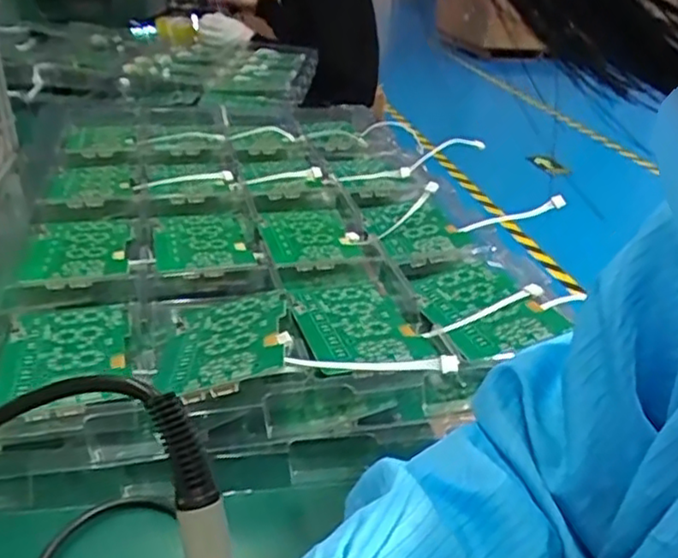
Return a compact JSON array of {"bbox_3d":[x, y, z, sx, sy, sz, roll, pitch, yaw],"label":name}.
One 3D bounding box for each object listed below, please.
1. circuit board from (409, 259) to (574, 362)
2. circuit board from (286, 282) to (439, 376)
[{"bbox_3d":[0.109,0.021,0.509,0.078,0.006,0.128,-16,28,-10],"label":"circuit board"},{"bbox_3d":[0.010,0.031,0.487,0.082,0.007,0.148,-5,24,-15],"label":"circuit board"}]

